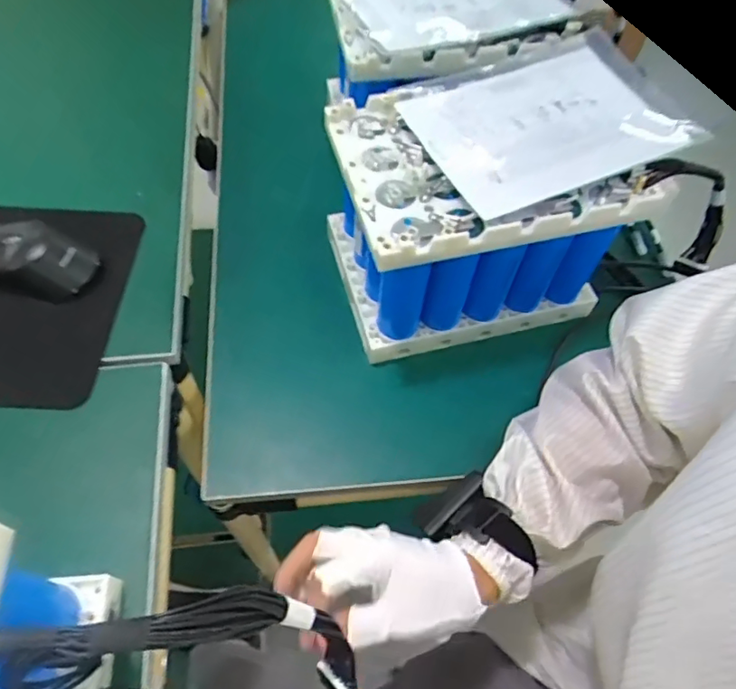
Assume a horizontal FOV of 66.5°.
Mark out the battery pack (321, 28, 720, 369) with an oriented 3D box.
[{"bbox_3d":[0.113,-0.144,0.543,0.283,0.166,0.217,-12,60,-10],"label":"battery pack"}]

